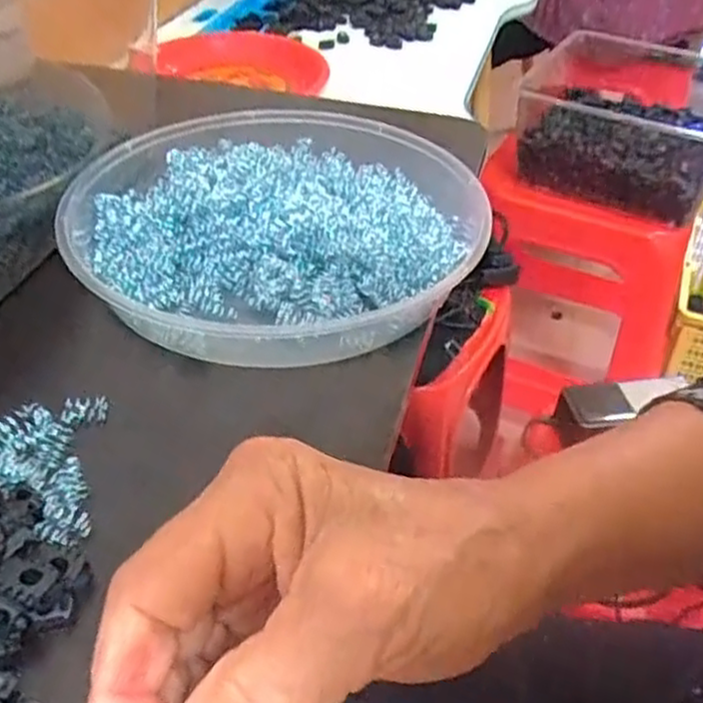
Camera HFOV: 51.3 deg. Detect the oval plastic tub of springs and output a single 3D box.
[{"bbox_3d":[-0.041,-0.081,0.434,0.226,0.039,0.220,2,42,-2],"label":"oval plastic tub of springs"}]

